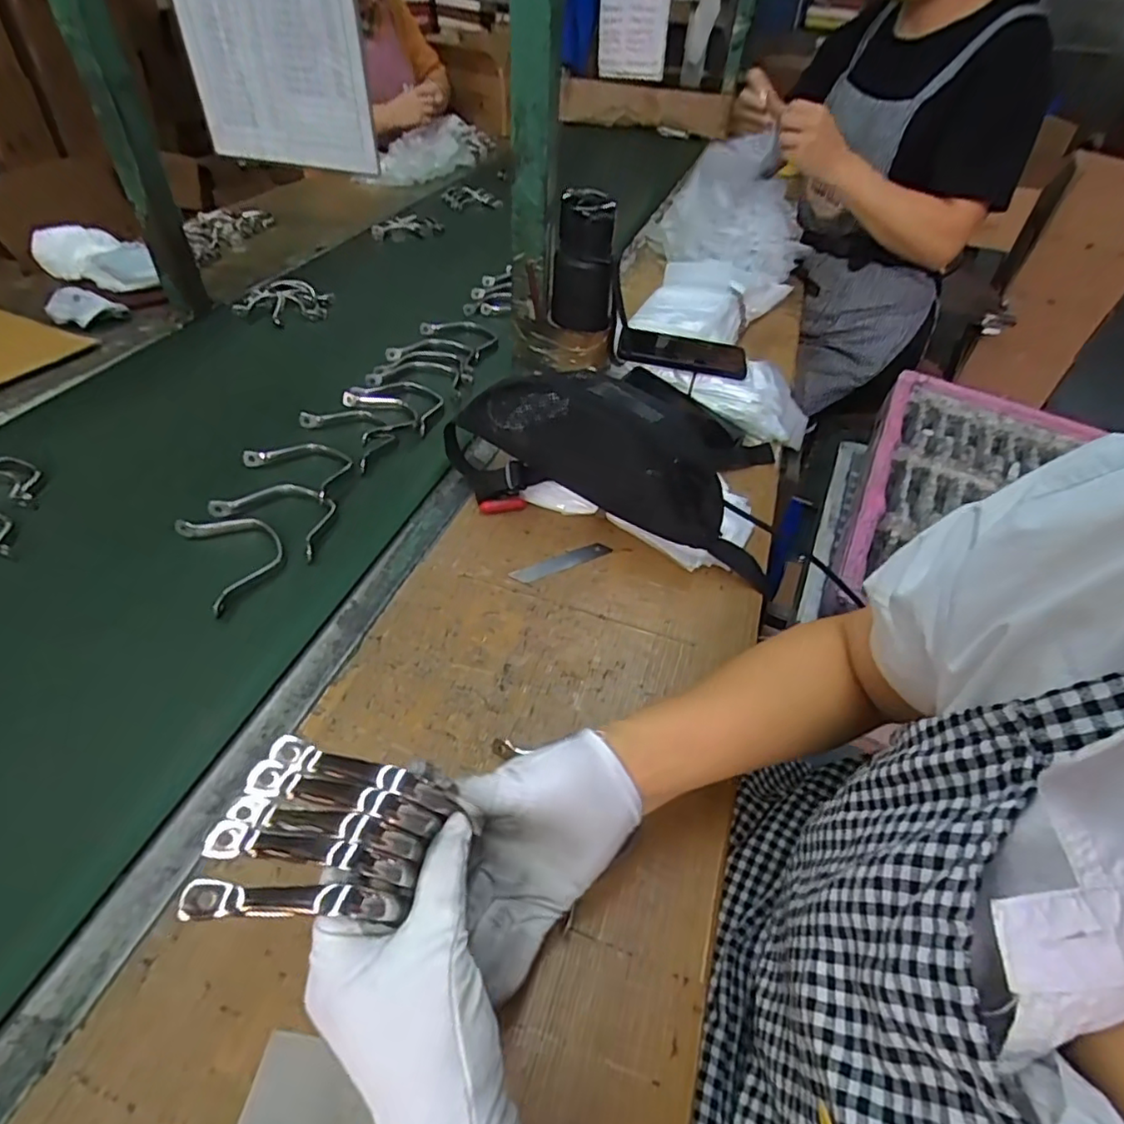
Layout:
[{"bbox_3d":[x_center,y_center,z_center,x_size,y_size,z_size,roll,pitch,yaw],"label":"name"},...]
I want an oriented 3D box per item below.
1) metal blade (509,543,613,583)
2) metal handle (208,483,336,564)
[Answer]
[{"bbox_3d":[0.000,-0.002,0.585,0.102,0.004,0.022,-21,50,-23],"label":"metal blade"},{"bbox_3d":[-0.273,-0.050,0.593,0.129,0.011,0.072,21,47,17],"label":"metal handle"}]

